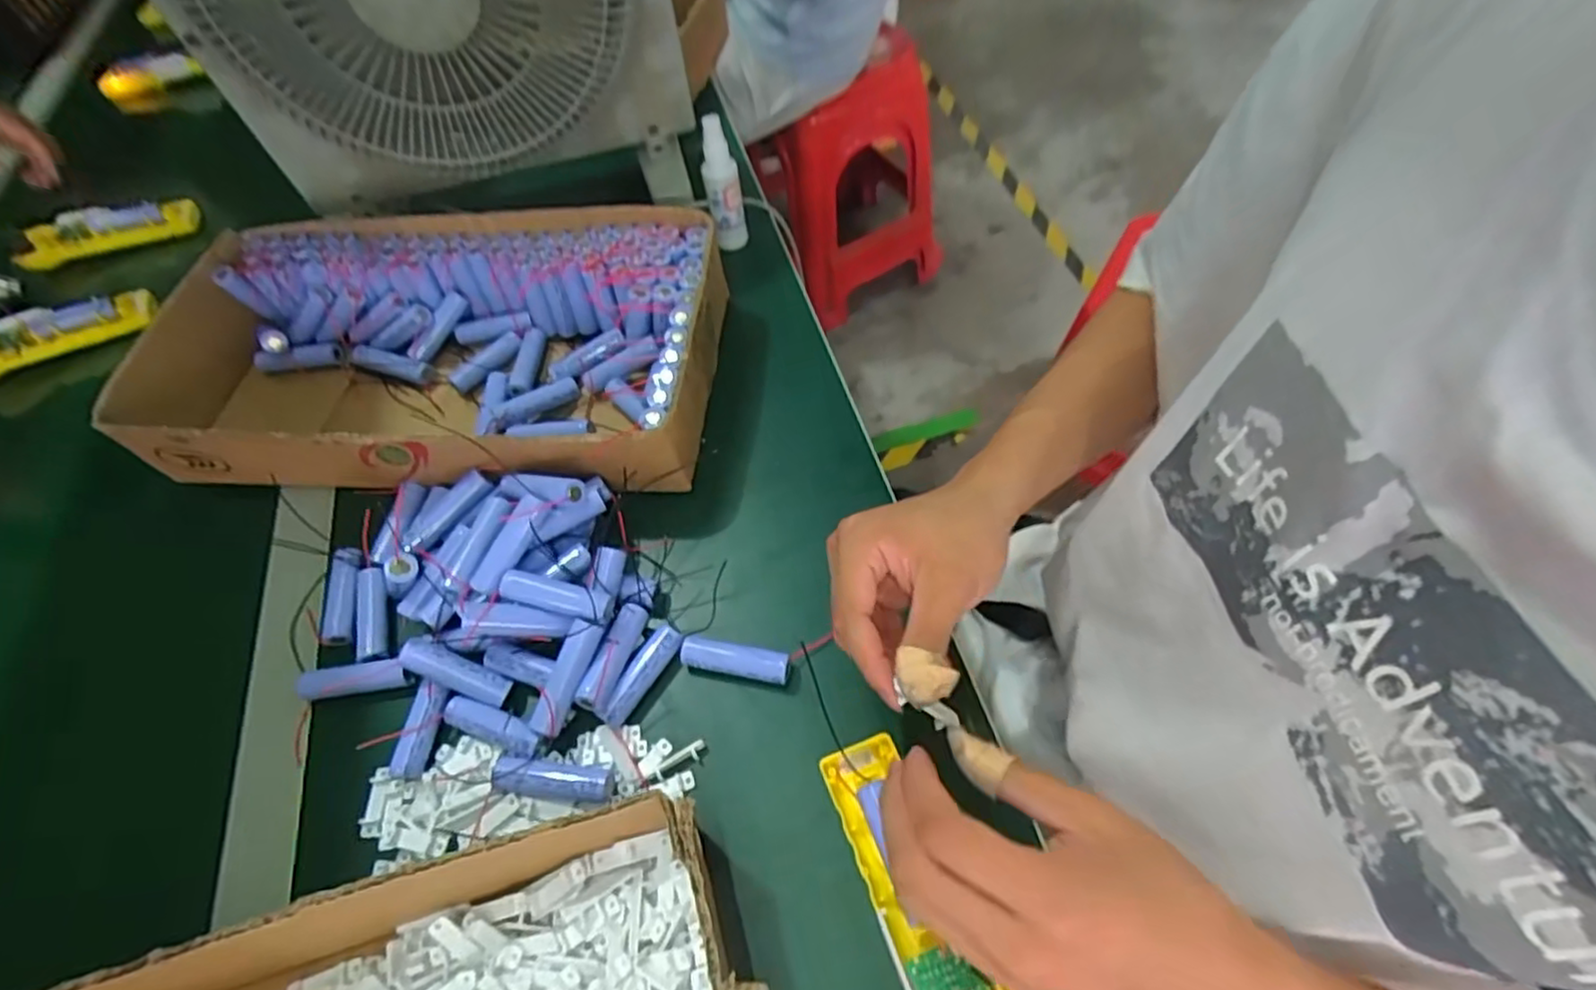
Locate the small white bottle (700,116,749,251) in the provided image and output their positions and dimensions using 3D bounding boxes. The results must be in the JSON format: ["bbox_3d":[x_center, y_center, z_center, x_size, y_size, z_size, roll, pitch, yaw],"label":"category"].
[{"bbox_3d":[-0.064,-0.270,0.604,0.033,0.110,0.026,-7,58,1],"label":"small white bottle"}]

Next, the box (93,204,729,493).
[{"bbox_3d":[-0.272,-0.110,0.533,0.414,0.080,0.227,0,58,6],"label":"box"}]

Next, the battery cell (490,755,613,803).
[{"bbox_3d":[-0.137,0.157,0.384,0.067,0.017,0.020,2,58,6],"label":"battery cell"}]

